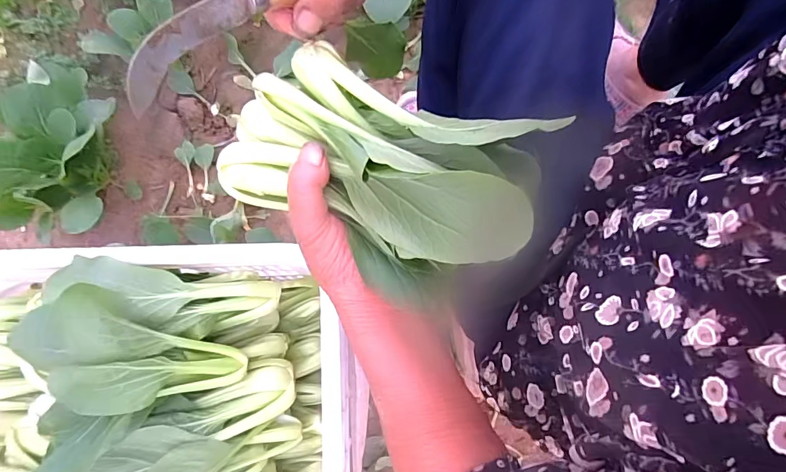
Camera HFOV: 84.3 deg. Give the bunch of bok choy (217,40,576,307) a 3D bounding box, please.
[{"bbox_3d":[-0.014,-0.036,0.281,0.194,0.102,0.119,25,79,4],"label":"bunch of bok choy"}]

